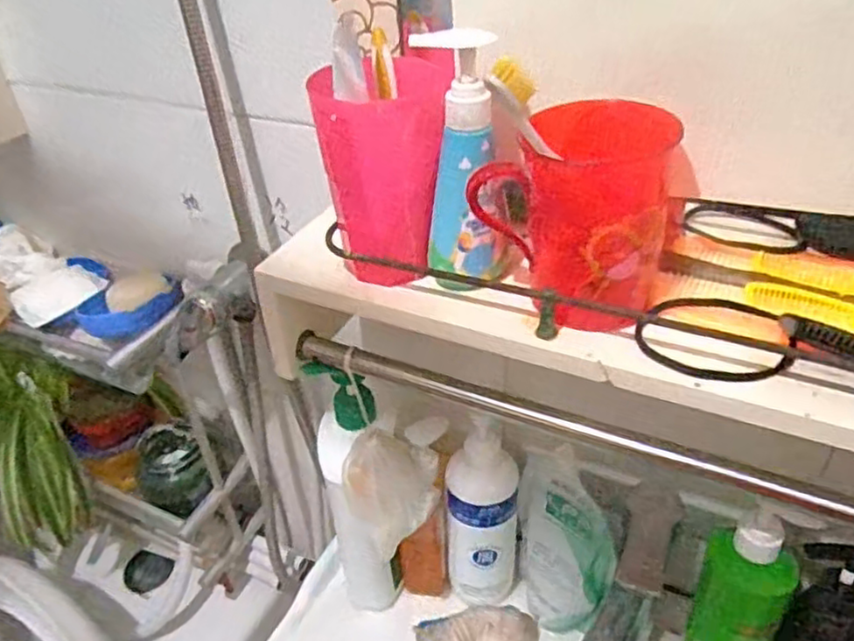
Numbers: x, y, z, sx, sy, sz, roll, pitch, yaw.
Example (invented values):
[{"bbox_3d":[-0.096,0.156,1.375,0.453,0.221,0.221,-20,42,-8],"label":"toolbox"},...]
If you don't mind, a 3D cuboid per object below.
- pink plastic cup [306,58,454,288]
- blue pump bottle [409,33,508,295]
[{"bbox_3d":[-0.029,-0.094,0.432,0.071,0.140,0.071,-2,37,2],"label":"pink plastic cup"},{"bbox_3d":[0.022,-0.084,0.401,0.045,0.152,0.045,-5,37,-1],"label":"blue pump bottle"}]

